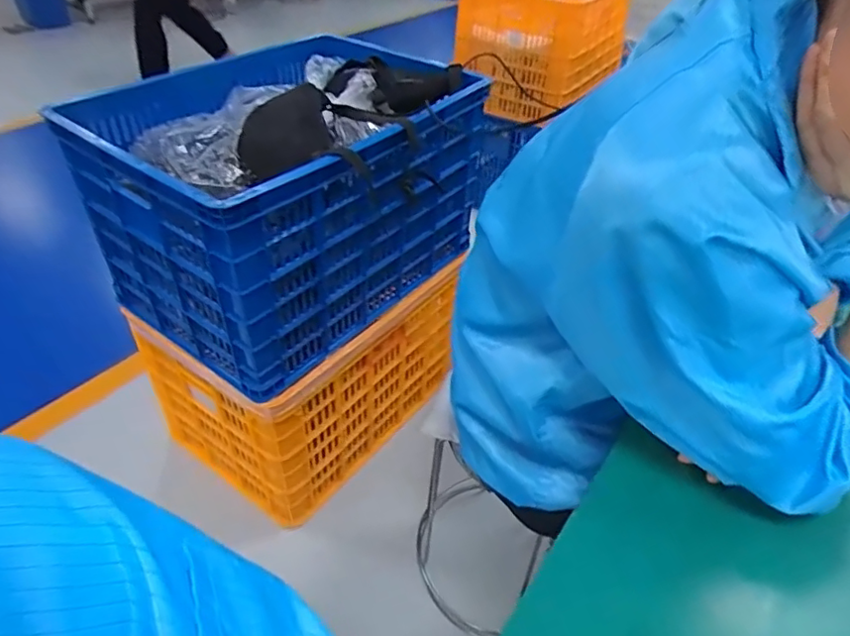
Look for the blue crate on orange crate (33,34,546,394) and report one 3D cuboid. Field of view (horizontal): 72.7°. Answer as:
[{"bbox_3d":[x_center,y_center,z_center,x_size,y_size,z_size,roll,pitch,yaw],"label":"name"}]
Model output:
[{"bbox_3d":[-0.249,-0.240,1.167,0.446,0.447,0.695,27,45,28],"label":"blue crate on orange crate"}]

